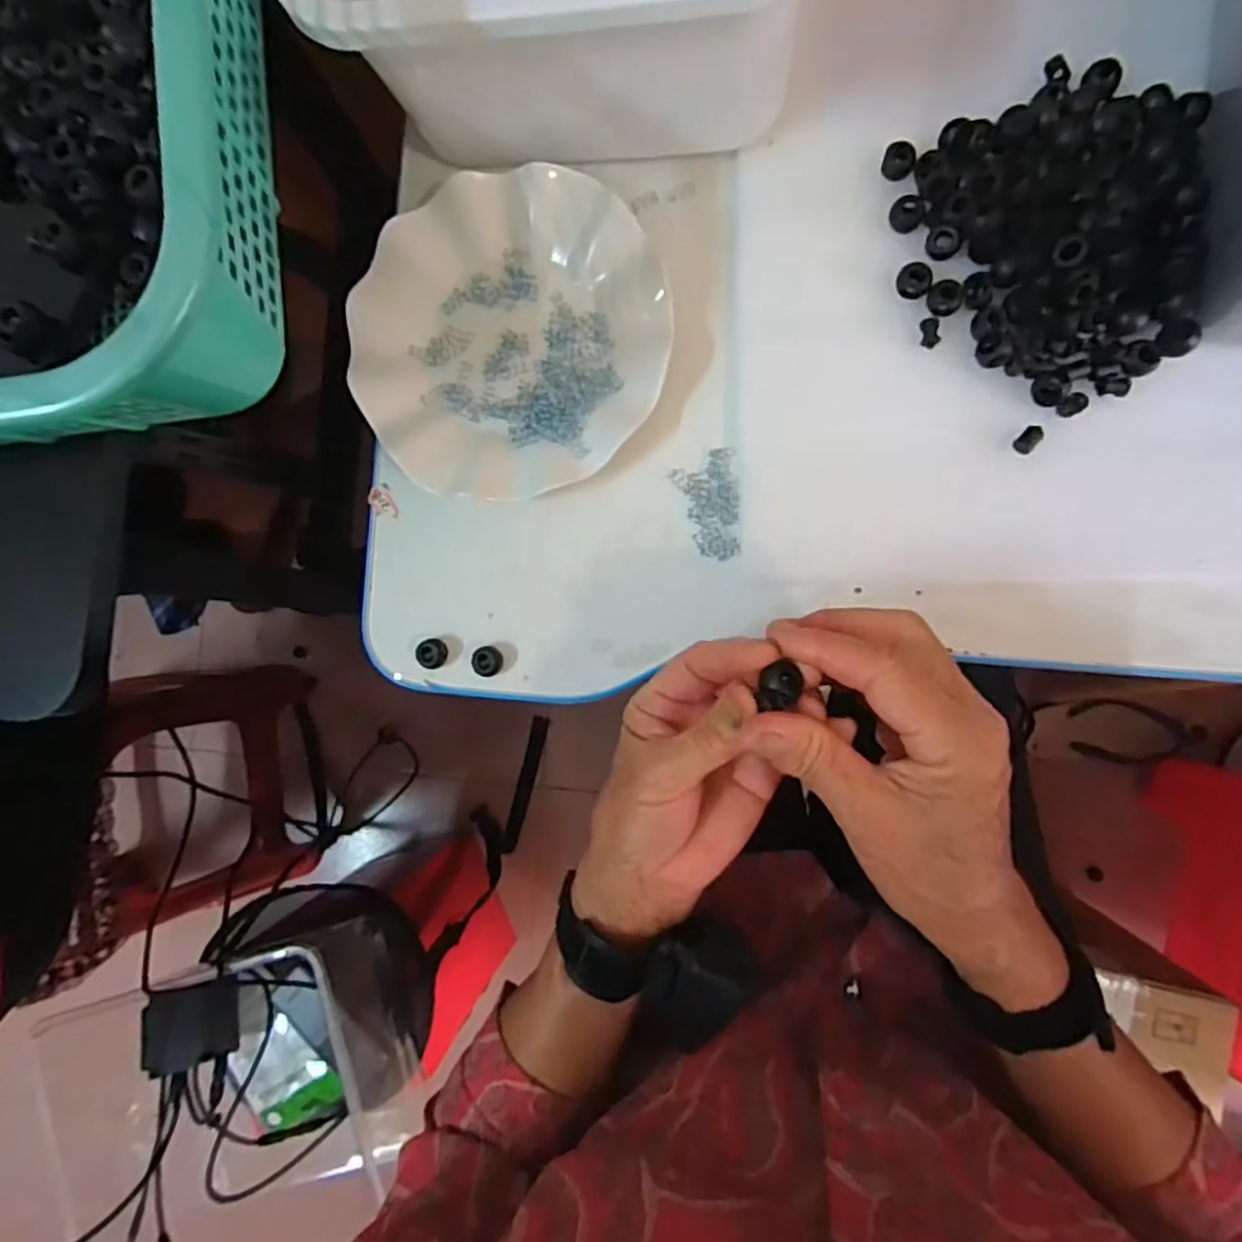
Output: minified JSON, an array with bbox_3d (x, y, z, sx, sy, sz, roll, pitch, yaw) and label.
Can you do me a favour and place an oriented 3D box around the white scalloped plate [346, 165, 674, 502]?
[{"bbox_3d":[-0.064,-0.162,0.384,0.178,0.020,0.177,0,89,7],"label":"white scalloped plate"}]

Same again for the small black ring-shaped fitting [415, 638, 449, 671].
[{"bbox_3d":[-0.111,0.020,0.393,0.016,0.011,0.017,0,89,7],"label":"small black ring-shaped fitting"}]

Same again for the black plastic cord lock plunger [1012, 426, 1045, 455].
[{"bbox_3d":[0.214,-0.095,0.350,0.010,0.009,0.016,40,93,6],"label":"black plastic cord lock plunger"}]

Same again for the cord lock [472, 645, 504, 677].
[{"bbox_3d":[-0.077,0.023,0.388,0.016,0.013,0.016,1,89,7],"label":"cord lock"}]

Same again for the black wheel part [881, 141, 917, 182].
[{"bbox_3d":[0.149,-0.246,0.359,0.017,0.007,0.016,0,89,7],"label":"black wheel part"}]

